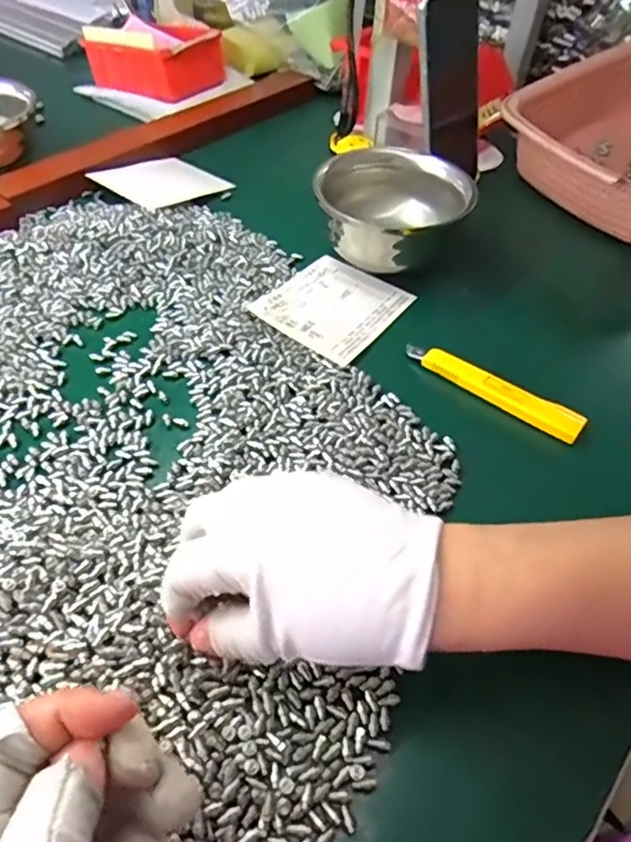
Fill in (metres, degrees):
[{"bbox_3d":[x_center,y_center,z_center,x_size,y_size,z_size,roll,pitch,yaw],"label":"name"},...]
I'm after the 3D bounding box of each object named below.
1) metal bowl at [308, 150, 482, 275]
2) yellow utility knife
[{"bbox_3d":[0.064,-0.176,0.501,0.123,0.070,0.123,2,49,-2],"label":"metal bowl"},{"bbox_3d":[0.120,-0.022,0.405,0.127,0.014,0.021,30,54,20],"label":"yellow utility knife"}]

